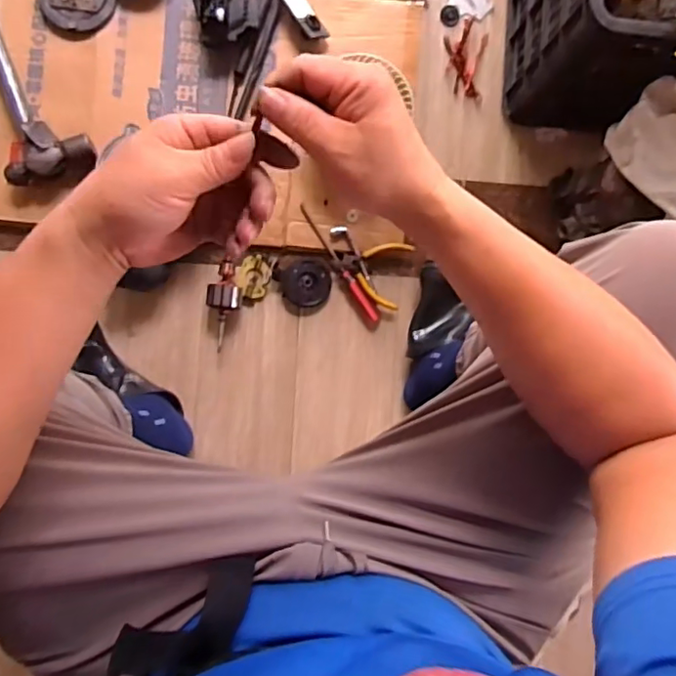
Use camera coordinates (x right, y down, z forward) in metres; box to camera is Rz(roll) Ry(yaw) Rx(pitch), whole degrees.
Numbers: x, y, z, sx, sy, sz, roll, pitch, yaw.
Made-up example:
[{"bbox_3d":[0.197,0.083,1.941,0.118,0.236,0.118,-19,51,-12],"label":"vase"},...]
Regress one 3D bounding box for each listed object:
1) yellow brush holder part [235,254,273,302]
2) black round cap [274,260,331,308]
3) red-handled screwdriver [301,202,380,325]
[{"bbox_3d":[-0.121,-0.086,0.844,0.047,0.010,0.064,2,90,-4],"label":"yellow brush holder part"},{"bbox_3d":[-0.046,-0.078,0.845,0.072,0.020,0.067,0,90,-4],"label":"black round cap"},{"bbox_3d":[0.004,-0.106,0.844,0.020,0.021,0.193,-33,92,-3],"label":"red-handled screwdriver"}]

